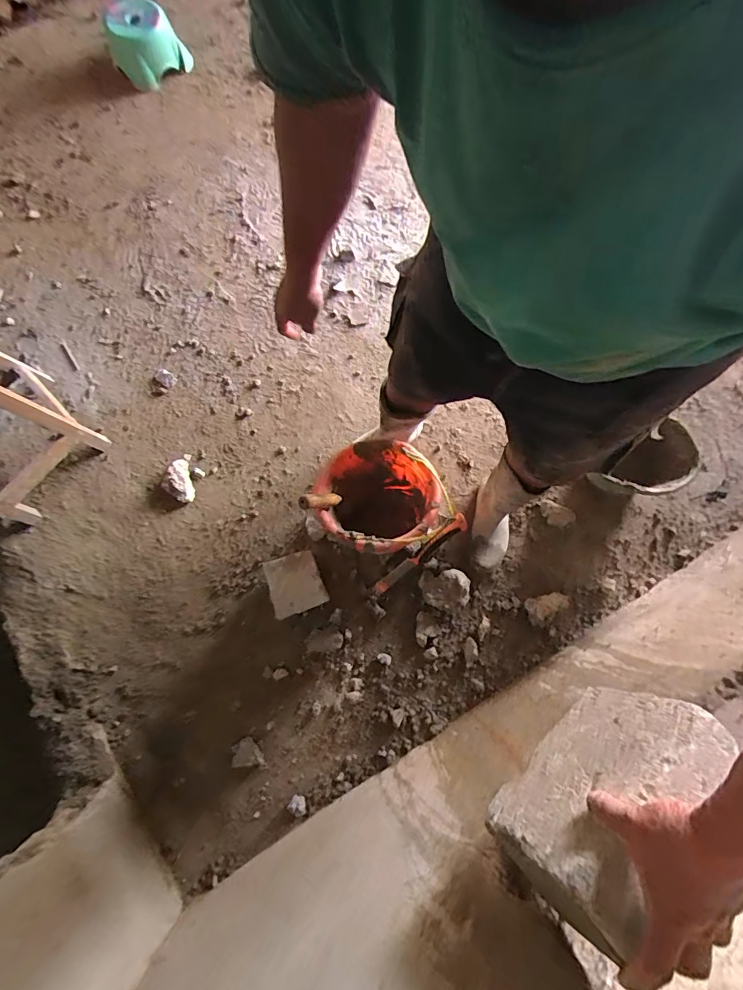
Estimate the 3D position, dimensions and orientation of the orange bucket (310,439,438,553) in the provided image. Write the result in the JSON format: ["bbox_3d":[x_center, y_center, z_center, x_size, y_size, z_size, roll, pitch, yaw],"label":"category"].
[{"bbox_3d":[0.016,0.011,1.123,0.268,0.235,0.259,0,77,0],"label":"orange bucket"}]

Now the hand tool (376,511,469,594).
[{"bbox_3d":[0.129,0.153,1.180,0.287,0.057,0.043,-36,80,-8],"label":"hand tool"}]

